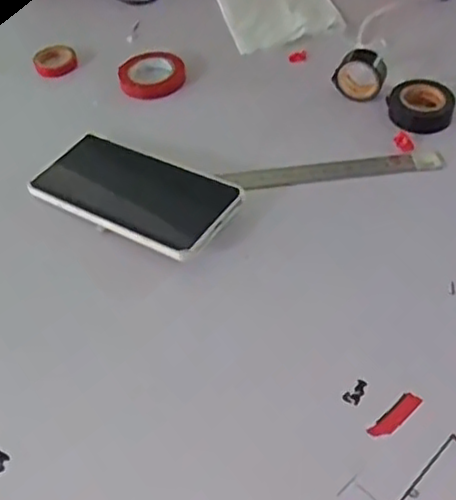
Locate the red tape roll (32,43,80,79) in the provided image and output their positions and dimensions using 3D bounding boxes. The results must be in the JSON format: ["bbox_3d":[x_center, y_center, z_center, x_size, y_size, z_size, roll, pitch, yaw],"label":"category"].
[{"bbox_3d":[-0.168,-0.184,0.660,0.040,0.010,0.038,-22,51,-14],"label":"red tape roll"}]

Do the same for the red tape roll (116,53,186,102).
[{"bbox_3d":[-0.070,-0.163,0.632,0.062,0.014,0.052,-10,49,-4],"label":"red tape roll"}]

